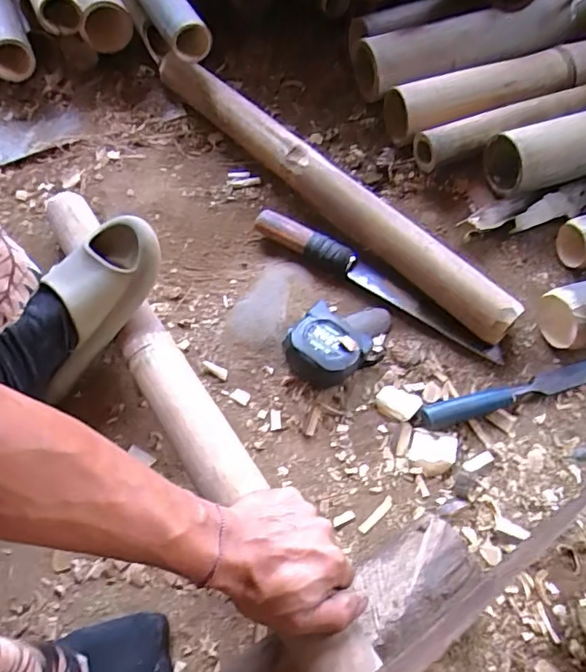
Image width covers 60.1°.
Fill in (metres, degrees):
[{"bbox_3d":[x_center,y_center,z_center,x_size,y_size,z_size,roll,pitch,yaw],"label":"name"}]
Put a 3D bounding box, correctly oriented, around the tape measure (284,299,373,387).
[{"bbox_3d":[0.037,0.013,0.570,0.081,0.047,0.079,34,65,20],"label":"tape measure"}]

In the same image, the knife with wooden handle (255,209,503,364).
[{"bbox_3d":[0.101,-0.071,0.627,0.339,0.036,0.032,29,64,17],"label":"knife with wooden handle"}]

